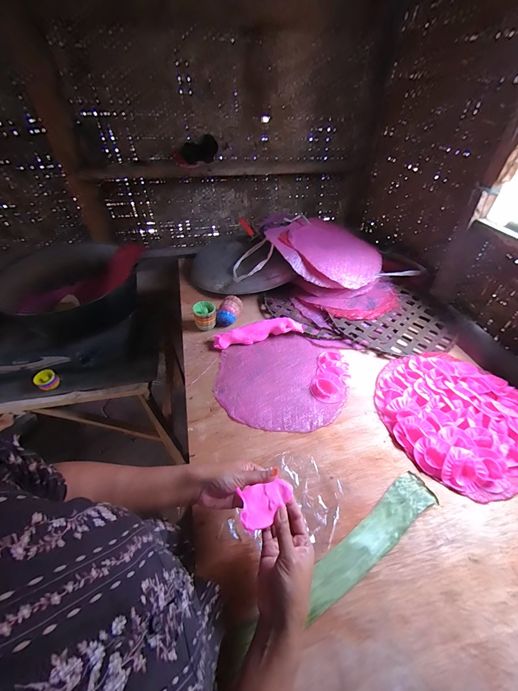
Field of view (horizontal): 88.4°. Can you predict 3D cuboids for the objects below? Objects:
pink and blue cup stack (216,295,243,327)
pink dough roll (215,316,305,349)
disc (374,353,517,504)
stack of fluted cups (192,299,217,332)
[{"bbox_3d":[-0.090,-0.102,0.798,0.061,0.058,0.092,15,48,16],"label":"pink and blue cup stack"},{"bbox_3d":[-0.003,-0.037,0.740,0.247,0.046,0.052,-11,46,-9],"label":"pink dough roll"},{"bbox_3d":[0.427,0.142,0.574,0.304,0.027,0.311,-1,45,1],"label":"disc"},{"bbox_3d":[-0.155,-0.084,0.775,0.061,0.069,0.063,-14,47,-12],"label":"stack of fluted cups"}]

